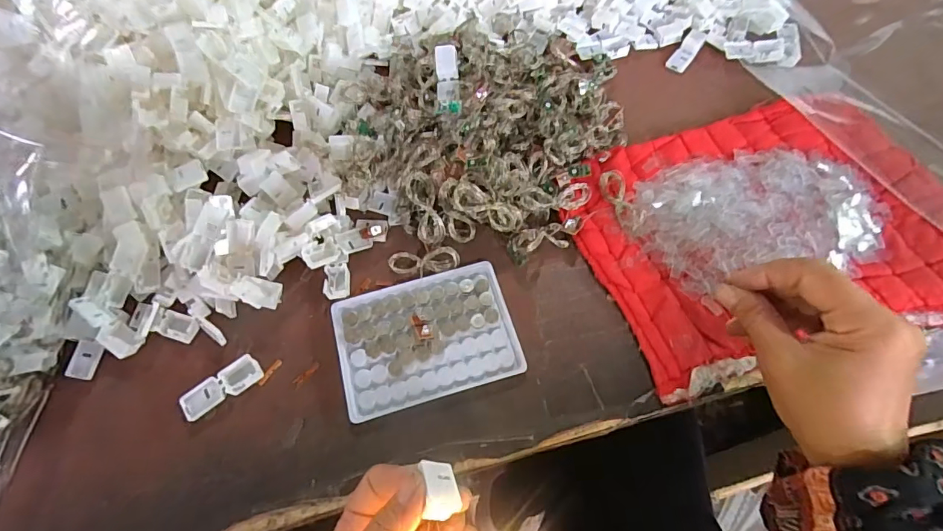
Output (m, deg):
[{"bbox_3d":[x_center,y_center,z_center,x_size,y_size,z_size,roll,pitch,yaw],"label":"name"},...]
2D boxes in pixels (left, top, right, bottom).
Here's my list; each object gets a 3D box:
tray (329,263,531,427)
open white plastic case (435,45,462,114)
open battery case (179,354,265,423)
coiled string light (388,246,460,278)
[{"bbox_3d":[-0.034,0.053,0.359,0.129,0.007,0.094,-15,67,-6],"label":"tray"},{"bbox_3d":[-0.020,-0.155,0.404,0.019,0.014,0.060,-3,85,-1],"label":"open white plastic case"},{"bbox_3d":[-0.181,0.088,0.347,0.056,0.010,0.021,-37,68,-15],"label":"open battery case"},{"bbox_3d":[-0.038,-0.003,0.386,0.056,0.007,0.021,-3,64,0],"label":"coiled string light"}]

